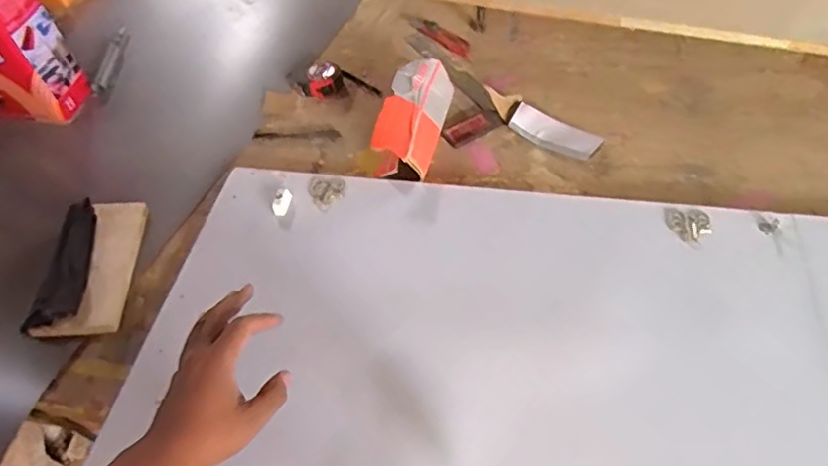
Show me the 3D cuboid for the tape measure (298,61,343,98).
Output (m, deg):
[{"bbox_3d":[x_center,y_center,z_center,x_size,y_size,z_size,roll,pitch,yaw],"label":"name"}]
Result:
[{"bbox_3d":[-0.165,-0.267,1.062,0.078,0.040,0.058,-13,53,-5],"label":"tape measure"}]

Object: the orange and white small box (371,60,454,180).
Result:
[{"bbox_3d":[0.001,-0.177,0.940,0.080,0.093,0.215,10,55,12],"label":"orange and white small box"}]

